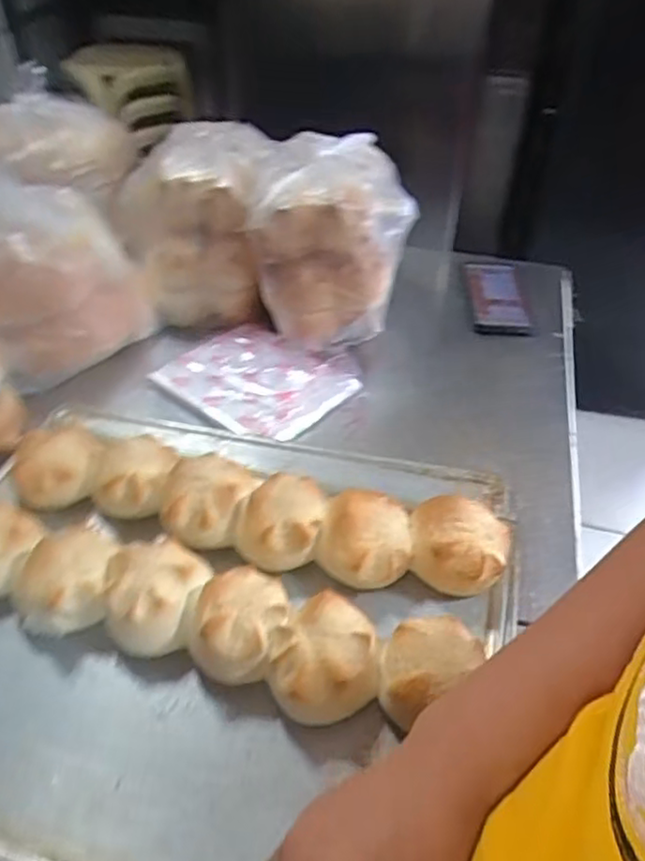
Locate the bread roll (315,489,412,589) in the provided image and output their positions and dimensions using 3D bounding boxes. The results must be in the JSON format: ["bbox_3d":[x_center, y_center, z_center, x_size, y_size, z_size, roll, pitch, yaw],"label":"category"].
[{"bbox_3d":[0.033,0.088,0.515,0.070,0.060,0.066,1,43,-1],"label":"bread roll"}]

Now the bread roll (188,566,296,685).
[{"bbox_3d":[-0.058,0.137,0.460,0.068,0.051,0.067,1,43,-1],"label":"bread roll"}]

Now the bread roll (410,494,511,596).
[{"bbox_3d":[0.105,0.090,0.511,0.075,0.058,0.069,8,43,7],"label":"bread roll"}]

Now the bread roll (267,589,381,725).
[{"bbox_3d":[0.003,0.157,0.443,0.071,0.053,0.075,19,46,18],"label":"bread roll"}]

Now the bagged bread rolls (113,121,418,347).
[{"bbox_3d":[-0.072,-0.240,0.799,0.343,0.183,0.188,11,43,10],"label":"bagged bread rolls"}]

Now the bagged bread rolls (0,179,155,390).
[{"bbox_3d":[-0.332,-0.168,0.720,0.170,0.164,0.240,33,51,30],"label":"bagged bread rolls"}]

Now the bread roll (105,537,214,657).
[{"bbox_3d":[-0.121,0.120,0.476,0.072,0.042,0.074,1,43,-1],"label":"bread roll"}]

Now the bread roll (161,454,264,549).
[{"bbox_3d":[-0.094,0.054,0.542,0.080,0.048,0.074,1,43,-1],"label":"bread roll"}]

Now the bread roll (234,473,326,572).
[{"bbox_3d":[-0.034,0.077,0.528,0.068,0.053,0.065,1,43,-1],"label":"bread roll"}]

